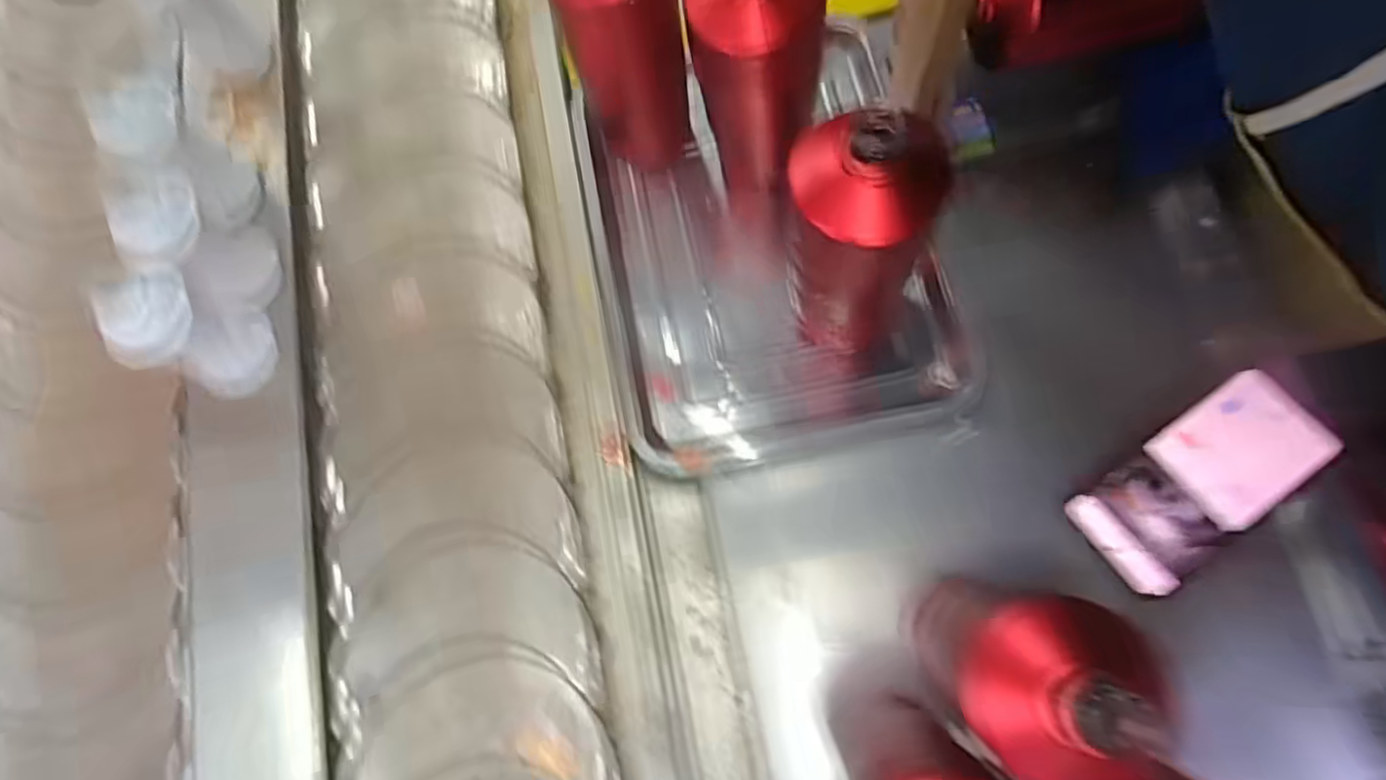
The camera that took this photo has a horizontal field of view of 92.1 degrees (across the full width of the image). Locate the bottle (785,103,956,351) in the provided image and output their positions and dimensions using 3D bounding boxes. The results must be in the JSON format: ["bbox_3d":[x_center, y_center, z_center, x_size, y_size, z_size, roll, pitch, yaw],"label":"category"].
[{"bbox_3d":[0.095,-0.090,0.411,0.072,0.214,0.070,0,76,2],"label":"bottle"}]

